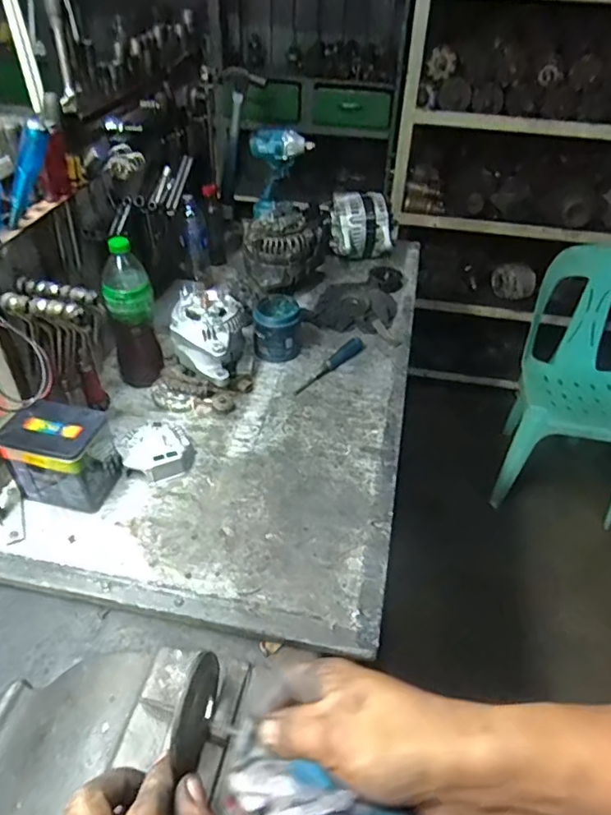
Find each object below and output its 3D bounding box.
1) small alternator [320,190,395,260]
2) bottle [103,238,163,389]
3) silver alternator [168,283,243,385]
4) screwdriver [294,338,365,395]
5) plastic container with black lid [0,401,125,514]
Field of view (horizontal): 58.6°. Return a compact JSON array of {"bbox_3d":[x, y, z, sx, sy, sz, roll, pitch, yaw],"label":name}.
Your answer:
[{"bbox_3d":[0.134,-0.454,1.377,0.163,0.146,0.122,2,42,-1],"label":"small alternator"},{"bbox_3d":[-0.295,-0.148,0.937,0.078,0.263,0.069,-12,44,-16],"label":"bottle"},{"bbox_3d":[-0.174,-0.140,0.997,0.147,0.107,0.127,24,46,22],"label":"silver alternator"},{"bbox_3d":[0.054,-0.085,1.073,0.028,0.023,0.205,28,48,25],"label":"screwdriver"},{"bbox_3d":[-0.353,0.073,0.800,0.126,0.127,0.100,12,43,10],"label":"plastic container with black lid"}]

